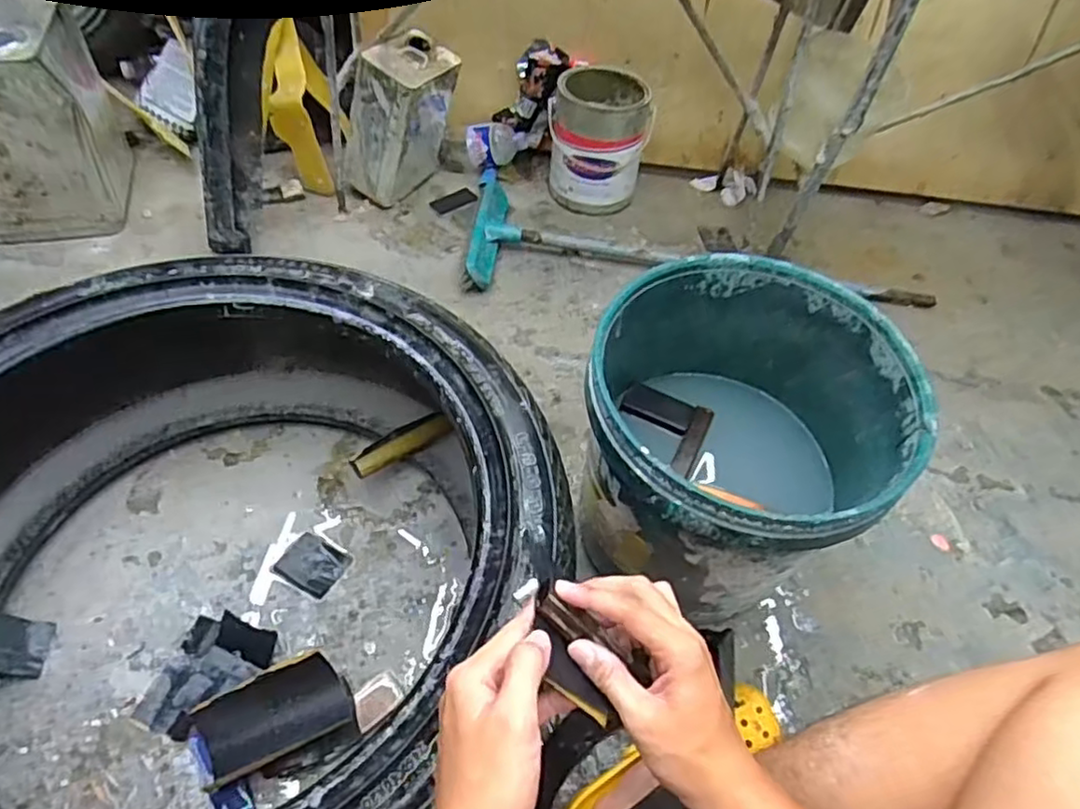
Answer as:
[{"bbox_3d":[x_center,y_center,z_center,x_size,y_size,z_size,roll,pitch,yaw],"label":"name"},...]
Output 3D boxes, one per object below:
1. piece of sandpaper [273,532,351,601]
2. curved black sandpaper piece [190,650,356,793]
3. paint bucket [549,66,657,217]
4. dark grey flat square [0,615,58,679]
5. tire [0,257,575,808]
[{"bbox_3d":[-0.270,0.191,0.802,0.073,0.004,0.062,25,55,13],"label":"piece of sandpaper"},{"bbox_3d":[-0.266,0.308,0.667,0.138,0.022,0.080,-23,77,-10],"label":"curved black sandpaper piece"},{"bbox_3d":[0.109,-0.489,1.243,0.180,0.213,0.180,3,53,-4],"label":"paint bucket"},{"bbox_3d":[-0.552,0.252,0.704,0.068,0.011,0.058,19,44,-19],"label":"dark grey flat square"},{"bbox_3d":[-0.329,0.149,0.669,0.638,0.255,0.702,-34,63,-27],"label":"tire"}]

